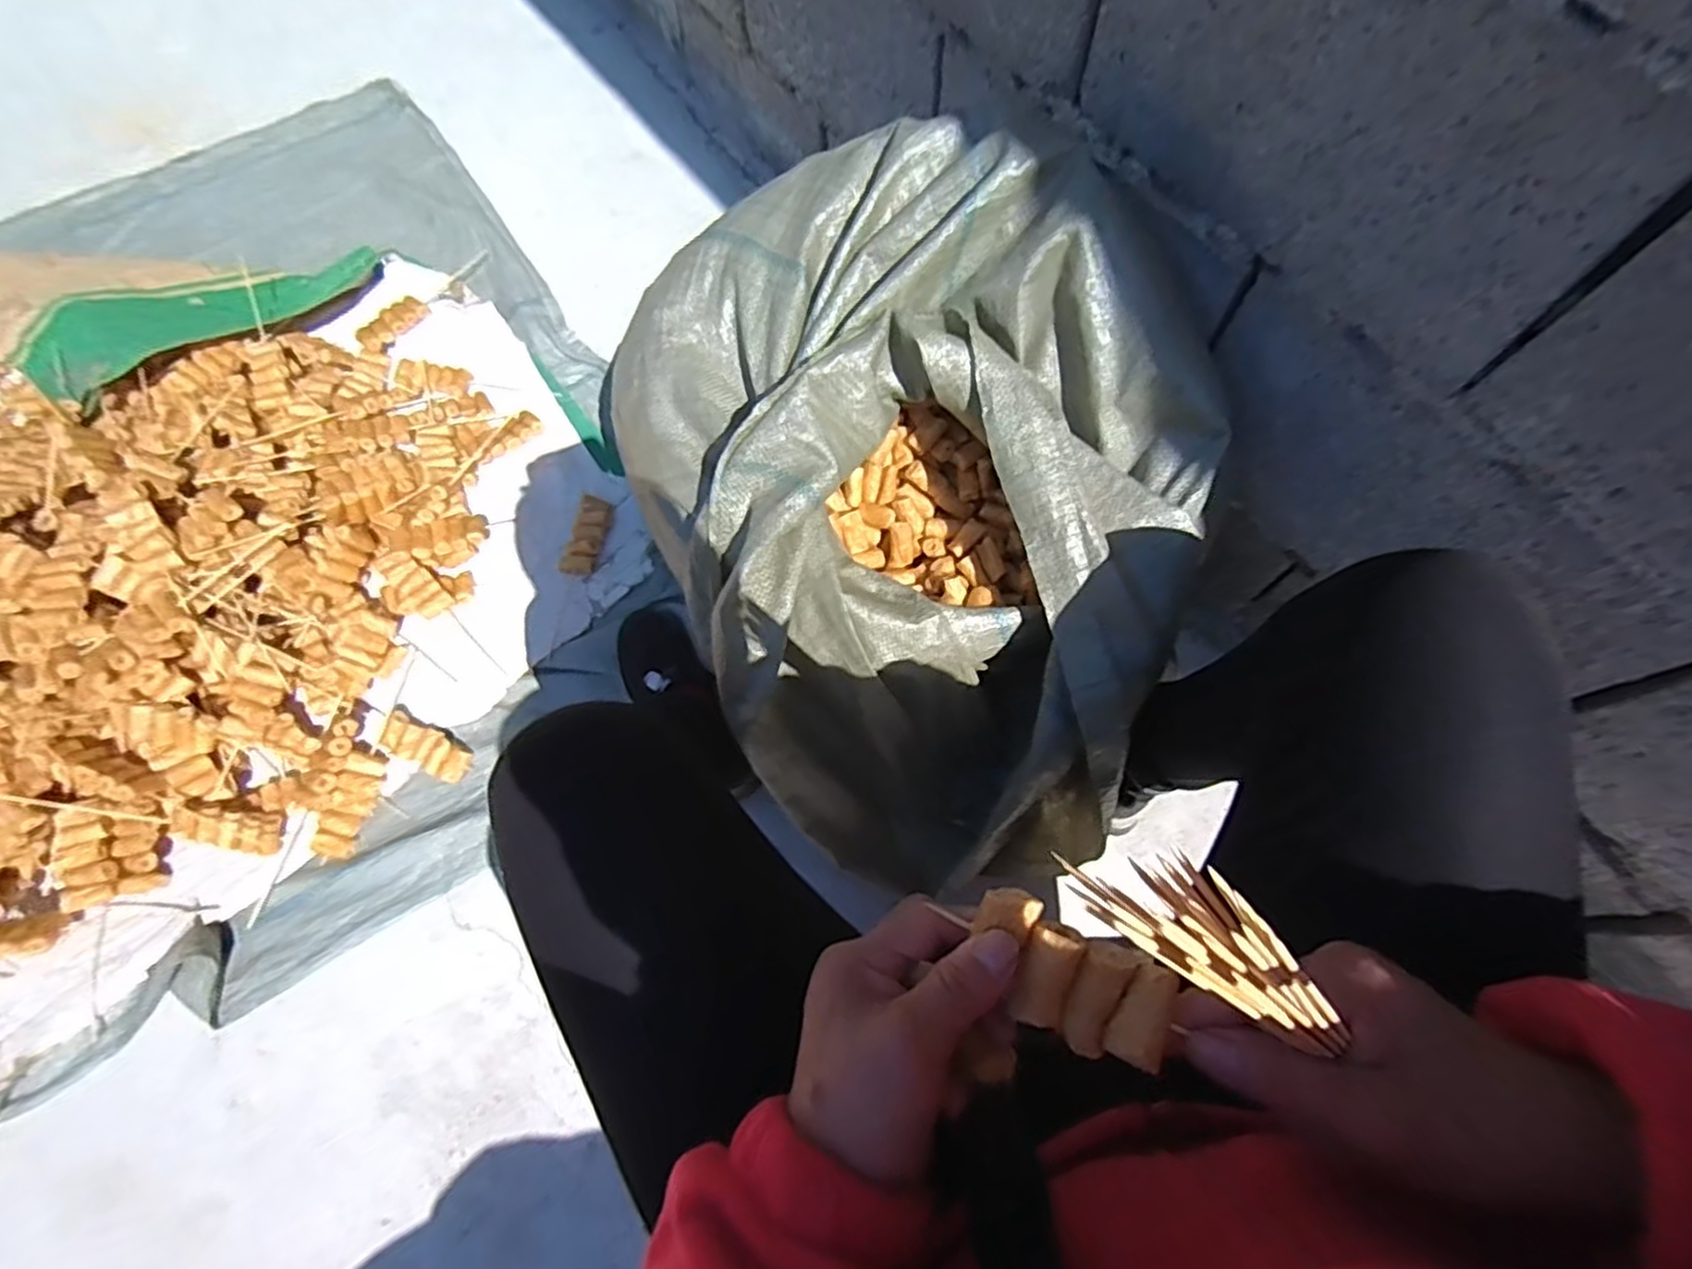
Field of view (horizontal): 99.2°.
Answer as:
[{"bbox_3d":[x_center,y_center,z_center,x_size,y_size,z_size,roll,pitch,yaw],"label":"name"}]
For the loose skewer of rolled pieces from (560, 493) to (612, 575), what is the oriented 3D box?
[{"bbox_3d":[-0.322,-0.124,0.903,0.046,0.019,0.102,12,69,5],"label":"loose skewer of rolled pieces"}]

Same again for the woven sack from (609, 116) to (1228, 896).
[{"bbox_3d":[0.062,-0.139,0.677,0.455,0.356,0.587,-23,70,-9],"label":"woven sack"}]

